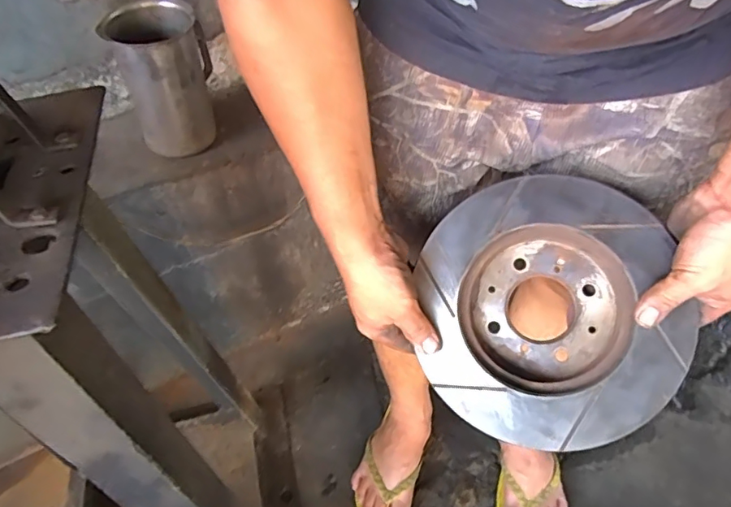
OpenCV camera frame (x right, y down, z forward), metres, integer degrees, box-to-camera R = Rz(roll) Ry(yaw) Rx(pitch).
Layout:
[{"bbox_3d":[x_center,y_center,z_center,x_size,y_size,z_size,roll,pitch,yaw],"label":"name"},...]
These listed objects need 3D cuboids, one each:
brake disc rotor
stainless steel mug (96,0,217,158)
[{"bbox_3d":[0.174,0.054,0.507,0.228,0.043,0.248,-1,85,16],"label":"brake disc rotor"},{"bbox_3d":[-0.300,-0.269,0.792,0.119,0.196,0.125,-13,47,-10],"label":"stainless steel mug"}]

